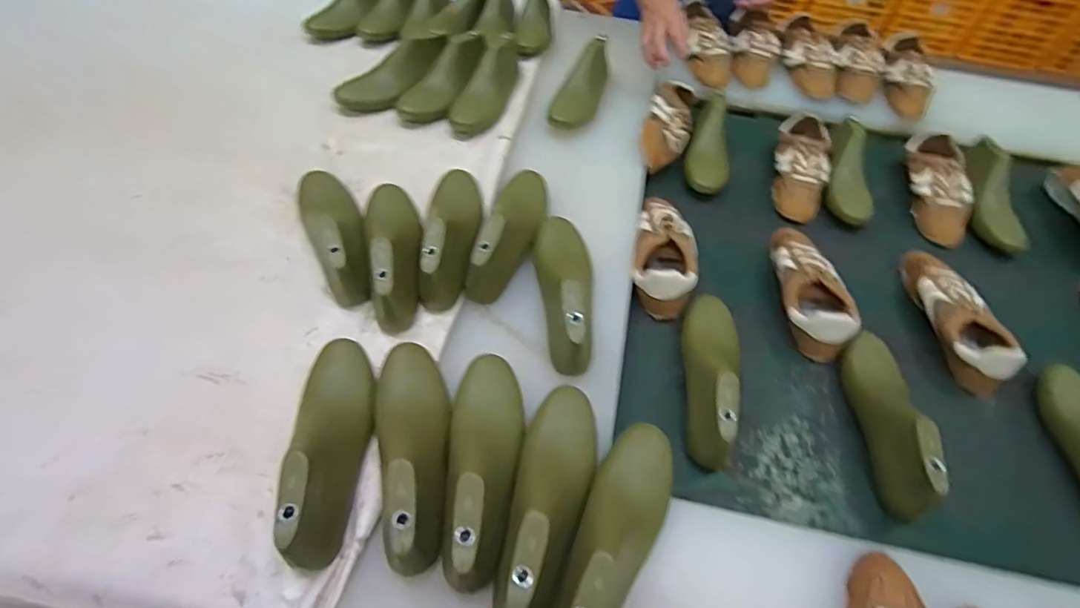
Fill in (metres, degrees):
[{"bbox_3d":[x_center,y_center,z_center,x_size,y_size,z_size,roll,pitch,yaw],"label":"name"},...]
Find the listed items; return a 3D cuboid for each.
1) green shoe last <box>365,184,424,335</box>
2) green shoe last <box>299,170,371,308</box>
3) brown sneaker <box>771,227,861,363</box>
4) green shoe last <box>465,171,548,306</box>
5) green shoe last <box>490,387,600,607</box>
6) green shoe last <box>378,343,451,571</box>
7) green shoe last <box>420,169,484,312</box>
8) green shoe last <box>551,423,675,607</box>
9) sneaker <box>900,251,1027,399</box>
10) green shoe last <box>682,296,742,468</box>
[{"bbox_3d":[-0.202,-0.088,0.725,0.076,0.088,0.245,-10,56,-11],"label":"green shoe last"},{"bbox_3d":[-0.291,-0.116,0.743,0.077,0.089,0.247,-21,59,-17],"label":"green shoe last"},{"bbox_3d":[0.408,-0.033,0.806,0.096,0.081,0.246,3,55,-2],"label":"brown sneaker"},{"bbox_3d":[-0.043,-0.117,0.759,0.076,0.084,0.241,13,55,5],"label":"green shoe last"},{"bbox_3d":[0.012,0.196,0.539,0.078,0.091,0.249,14,55,6],"label":"green shoe last"},{"bbox_3d":[-0.134,0.145,0.563,0.076,0.099,0.237,-10,56,-10],"label":"green shoe last"},{"bbox_3d":[-0.127,-0.116,0.755,0.074,0.083,0.249,4,55,-1],"label":"green shoe last"},{"bbox_3d":[0.078,0.227,0.516,0.078,0.078,0.236,24,52,13],"label":"green shoe last"},{"bbox_3d":[0.616,0.011,0.788,0.080,0.074,0.257,1,55,-3],"label":"sneaker"},{"bbox_3d":[0.226,0.083,0.680,0.074,0.078,0.257,13,55,5],"label":"green shoe last"}]

